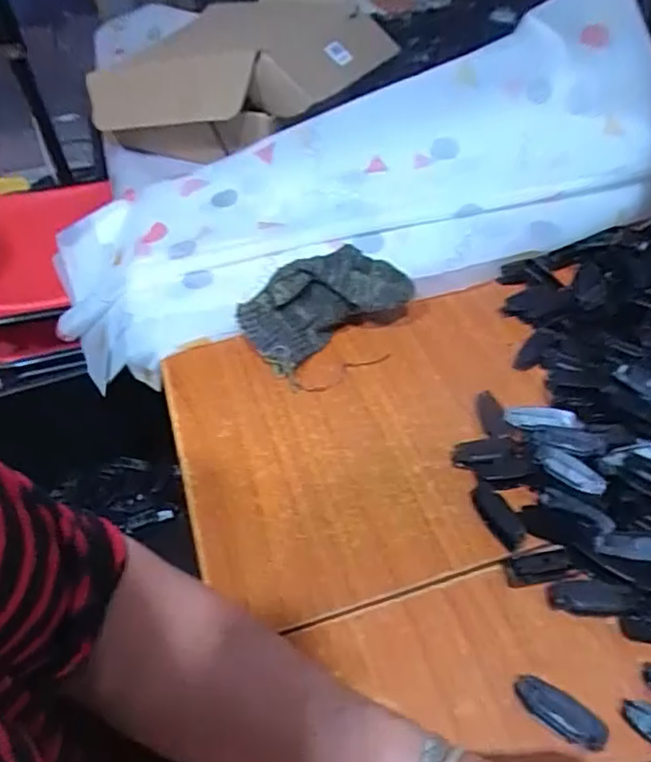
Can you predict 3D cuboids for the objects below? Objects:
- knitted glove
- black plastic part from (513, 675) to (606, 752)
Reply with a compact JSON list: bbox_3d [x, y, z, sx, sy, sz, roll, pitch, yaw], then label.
[{"bbox_3d":[0.001,-0.066,0.534,0.147,0.073,0.064,-20,49,-15],"label":"knitted glove"},{"bbox_3d":[0.129,0.183,0.334,0.051,0.008,0.019,23,51,38],"label":"black plastic part"}]

